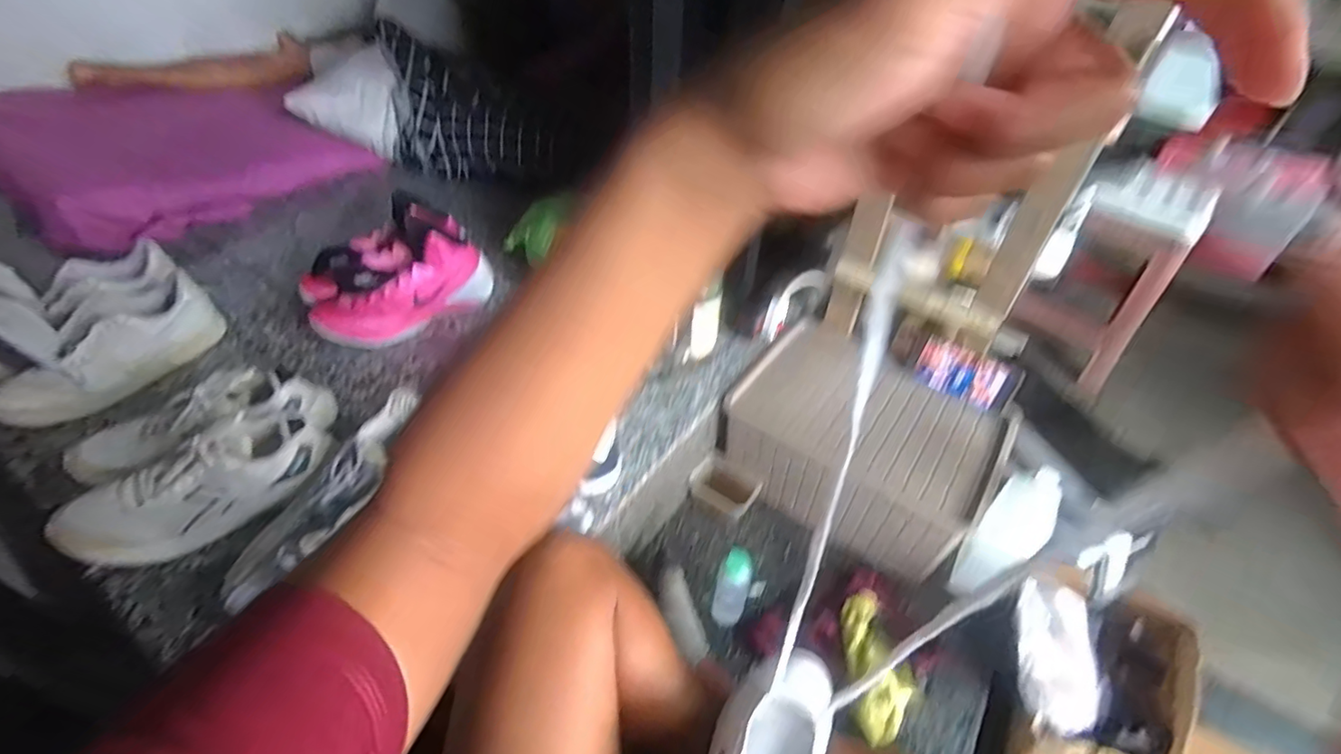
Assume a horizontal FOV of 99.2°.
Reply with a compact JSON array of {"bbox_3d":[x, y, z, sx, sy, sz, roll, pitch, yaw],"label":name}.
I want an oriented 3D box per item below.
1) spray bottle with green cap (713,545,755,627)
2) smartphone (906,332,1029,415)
[{"bbox_3d":[0.085,0.293,0.786,0.045,0.135,0.042,13,46,11],"label":"spray bottle with green cap"},{"bbox_3d":[0.471,-0.004,0.919,0.156,0.087,0.015,27,33,21],"label":"smartphone"}]

